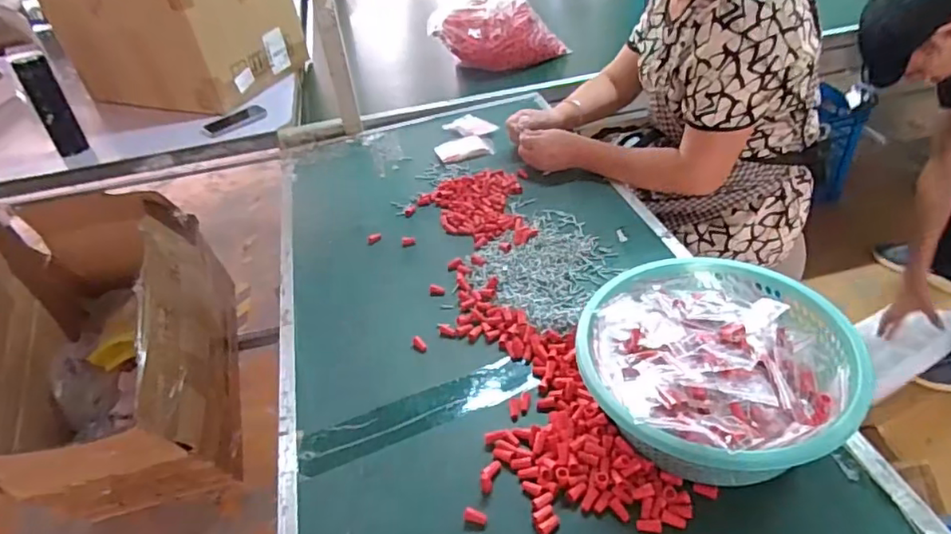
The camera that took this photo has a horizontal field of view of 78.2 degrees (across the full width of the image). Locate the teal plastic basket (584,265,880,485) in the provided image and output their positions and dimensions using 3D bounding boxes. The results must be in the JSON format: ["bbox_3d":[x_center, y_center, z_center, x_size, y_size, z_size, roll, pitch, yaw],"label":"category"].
[{"bbox_3d":[0.242,0.110,0.627,0.257,0.104,0.270,-4,39,4],"label":"teal plastic basket"}]

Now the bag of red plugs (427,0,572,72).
[{"bbox_3d":[0.058,-0.586,1.484,0.326,0.169,0.143,1,39,10],"label":"bag of red plugs"}]

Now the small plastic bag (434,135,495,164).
[{"bbox_3d":[-0.022,-0.244,1.192,0.113,0.009,0.079,-12,39,-5],"label":"small plastic bag"}]

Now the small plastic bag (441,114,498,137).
[{"bbox_3d":[-0.011,-0.300,1.248,0.067,0.008,0.117,-29,43,-25],"label":"small plastic bag"}]

